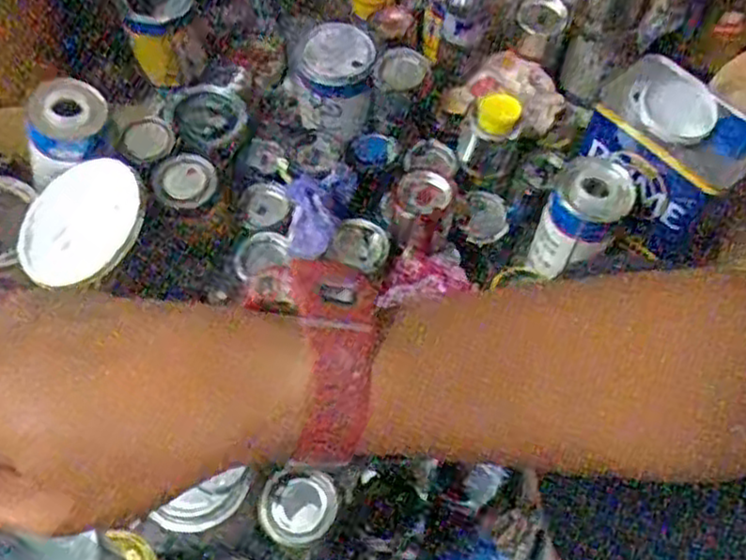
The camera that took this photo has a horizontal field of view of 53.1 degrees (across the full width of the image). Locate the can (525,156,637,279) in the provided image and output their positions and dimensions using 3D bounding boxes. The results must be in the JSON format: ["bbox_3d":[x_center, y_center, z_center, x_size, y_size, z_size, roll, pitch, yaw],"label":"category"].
[{"bbox_3d":[0.232,-0.065,0.840,0.081,0.131,0.091,32,65,16],"label":"can"}]

